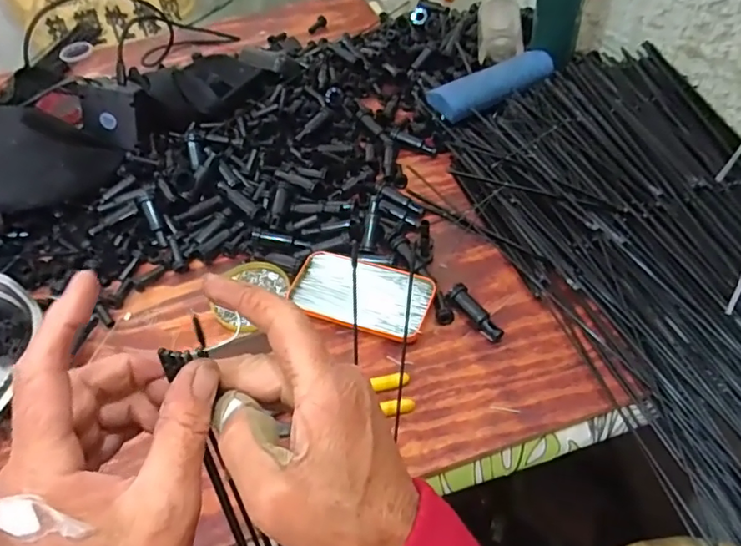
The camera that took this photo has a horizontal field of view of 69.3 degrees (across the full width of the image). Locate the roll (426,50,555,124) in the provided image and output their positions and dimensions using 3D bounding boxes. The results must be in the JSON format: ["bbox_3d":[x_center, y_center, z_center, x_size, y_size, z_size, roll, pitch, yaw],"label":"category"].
[{"bbox_3d":[0.160,-0.247,0.707,0.164,0.034,0.074,-24,52,-13],"label":"roll"}]

